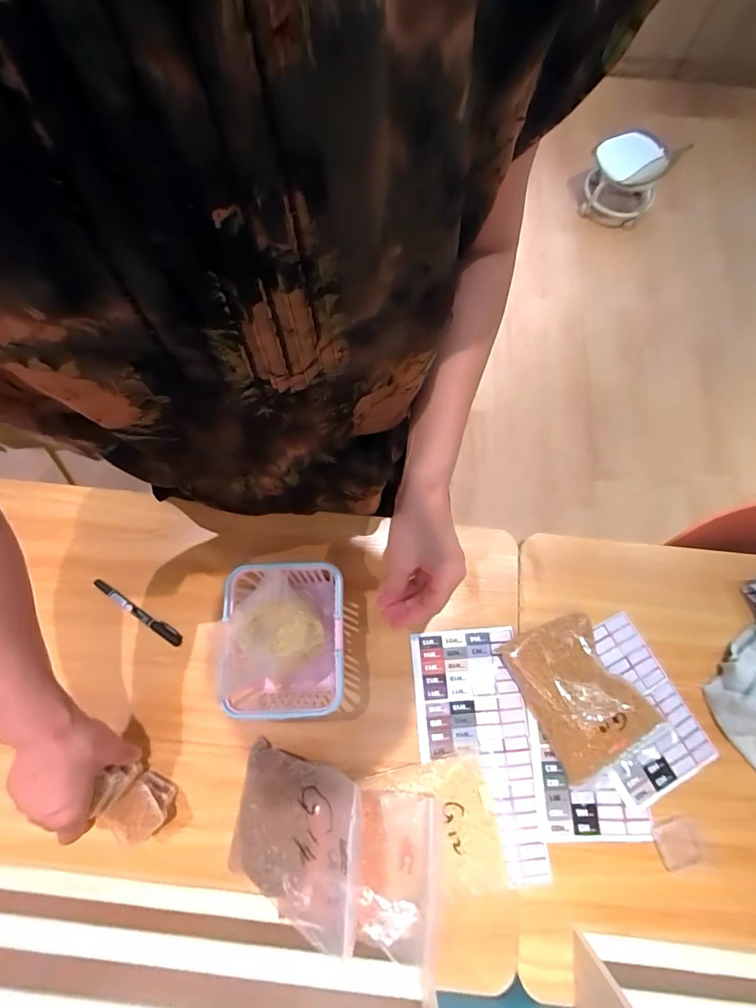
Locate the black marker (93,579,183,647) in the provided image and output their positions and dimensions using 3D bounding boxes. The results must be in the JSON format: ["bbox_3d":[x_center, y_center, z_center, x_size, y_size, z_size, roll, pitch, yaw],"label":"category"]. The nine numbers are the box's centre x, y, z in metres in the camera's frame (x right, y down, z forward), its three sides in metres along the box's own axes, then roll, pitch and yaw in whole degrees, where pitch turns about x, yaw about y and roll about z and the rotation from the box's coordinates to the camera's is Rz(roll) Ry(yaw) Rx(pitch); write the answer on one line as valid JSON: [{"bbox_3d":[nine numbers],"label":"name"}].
[{"bbox_3d":[-0.308,0.137,0.528,0.140,0.008,0.016,31,75,8],"label":"black marker"}]

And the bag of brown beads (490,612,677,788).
[{"bbox_3d":[0.245,0.230,0.497,0.122,0.041,0.185,-27,76,-9],"label":"bag of brown beads"}]

